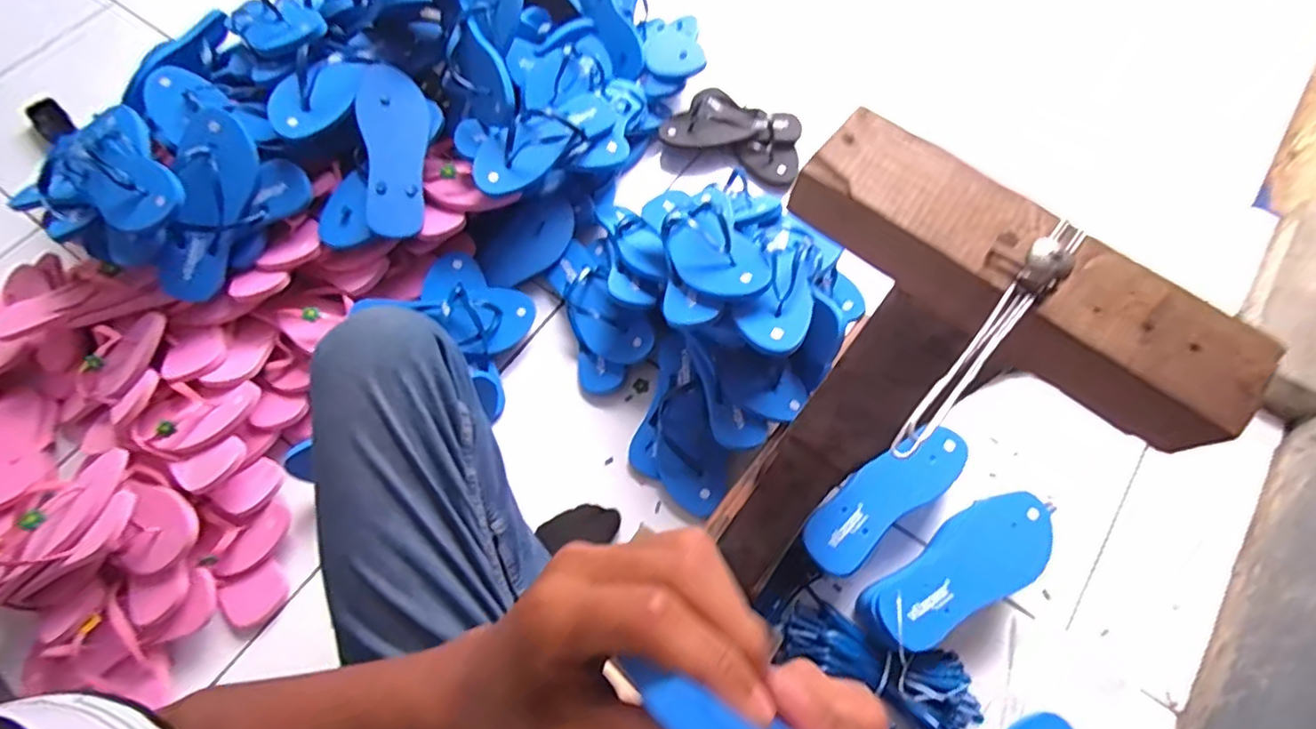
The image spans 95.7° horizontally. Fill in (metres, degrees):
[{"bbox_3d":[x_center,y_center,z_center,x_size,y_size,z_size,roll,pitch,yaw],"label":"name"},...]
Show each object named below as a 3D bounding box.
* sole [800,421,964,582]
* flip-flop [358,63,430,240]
[{"bbox_3d":[0.277,0.160,0.723,0.238,0.025,0.076,-35,70,-12],"label":"sole"},{"bbox_3d":[-0.358,-0.286,0.809,0.082,0.029,0.224,1,88,-29],"label":"flip-flop"}]

